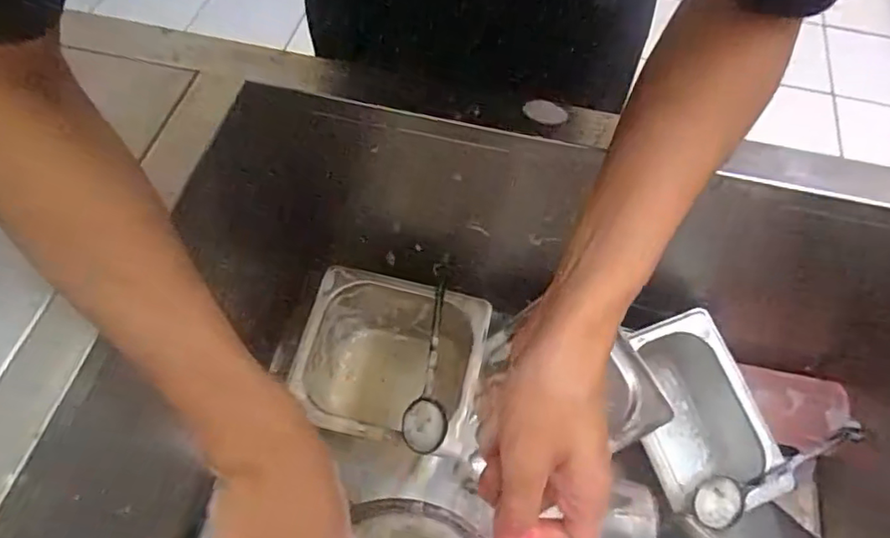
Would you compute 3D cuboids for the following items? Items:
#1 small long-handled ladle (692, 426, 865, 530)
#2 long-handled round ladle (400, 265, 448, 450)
[{"bbox_3d":[0.307,0.190,0.535,0.198,0.040,0.041,-17,62,-11],"label":"small long-handled ladle"},{"bbox_3d":[-0.013,0.079,0.568,0.039,0.020,0.191,5,60,1],"label":"long-handled round ladle"}]

